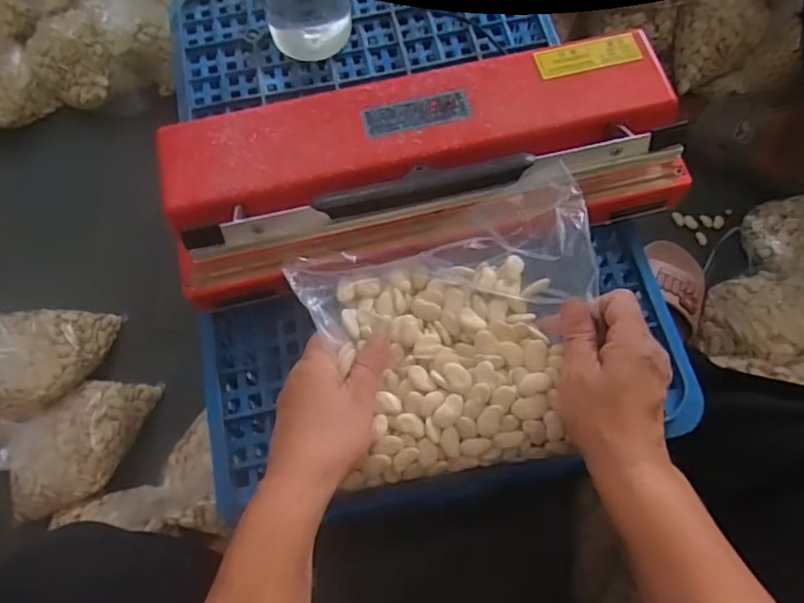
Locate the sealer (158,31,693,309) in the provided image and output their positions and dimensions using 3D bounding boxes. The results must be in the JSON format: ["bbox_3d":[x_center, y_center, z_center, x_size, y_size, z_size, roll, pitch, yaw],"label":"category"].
[{"bbox_3d":[0.019,-0.115,0.488,0.425,0.086,0.149,-12,70,-3],"label":"sealer"}]

